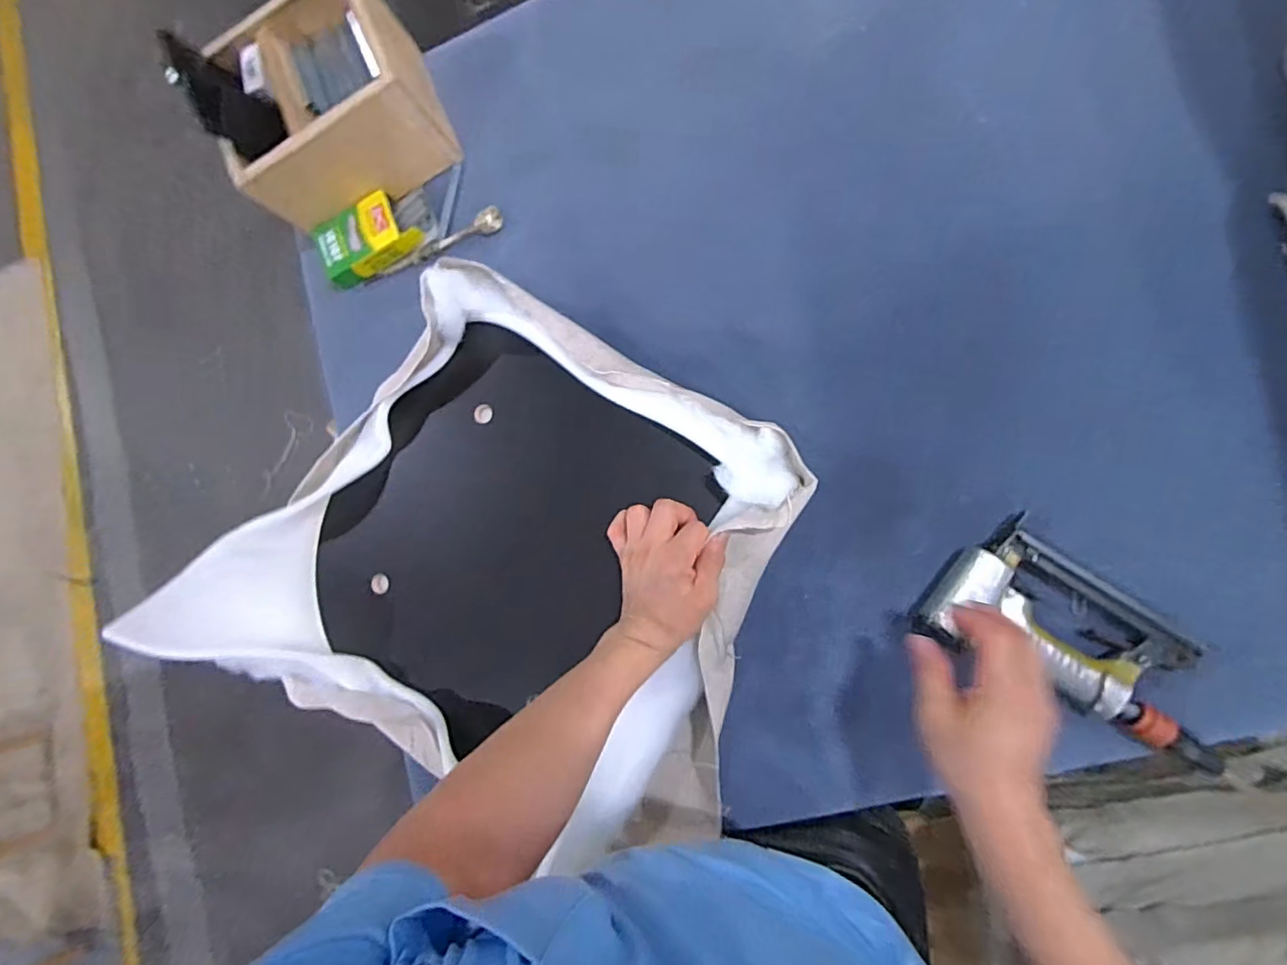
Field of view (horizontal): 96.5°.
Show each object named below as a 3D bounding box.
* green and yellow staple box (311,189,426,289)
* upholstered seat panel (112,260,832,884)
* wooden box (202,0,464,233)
[{"bbox_3d":[-0.348,-0.311,0.724,0.127,0.034,0.078,-25,80,10],"label":"green and yellow staple box"},{"bbox_3d":[-0.156,0.066,0.588,0.560,0.118,0.483,23,91,10],"label":"upholstered seat panel"},{"bbox_3d":[-0.373,-0.452,0.697,0.234,0.128,0.203,-20,81,11],"label":"wooden box"}]

